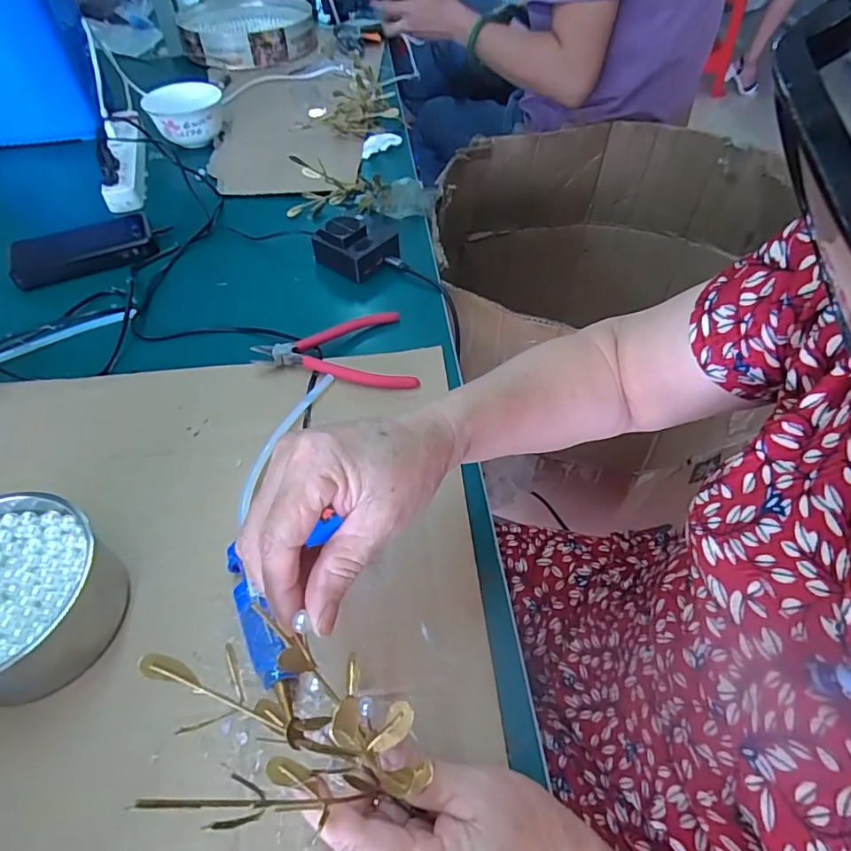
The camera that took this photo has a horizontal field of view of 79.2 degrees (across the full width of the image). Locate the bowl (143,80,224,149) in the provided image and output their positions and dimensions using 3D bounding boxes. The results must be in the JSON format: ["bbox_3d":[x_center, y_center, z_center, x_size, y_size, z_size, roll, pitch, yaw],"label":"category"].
[{"bbox_3d":[-0.387,-0.505,0.837,0.115,0.060,0.115,-13,54,-10],"label":"bowl"}]

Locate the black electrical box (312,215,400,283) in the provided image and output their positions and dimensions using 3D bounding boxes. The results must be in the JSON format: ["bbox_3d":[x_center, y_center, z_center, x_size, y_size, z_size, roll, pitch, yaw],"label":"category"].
[{"bbox_3d":[-0.082,-0.214,0.605,0.082,0.047,0.067,34,60,23],"label":"black electrical box"}]

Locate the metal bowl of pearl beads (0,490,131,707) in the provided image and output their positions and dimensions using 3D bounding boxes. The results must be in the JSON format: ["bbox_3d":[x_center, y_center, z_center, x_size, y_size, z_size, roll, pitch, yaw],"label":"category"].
[{"bbox_3d":[-0.272,0.112,0.336,0.124,0.065,0.117,0,53,0],"label":"metal bowl of pearl beads"}]

